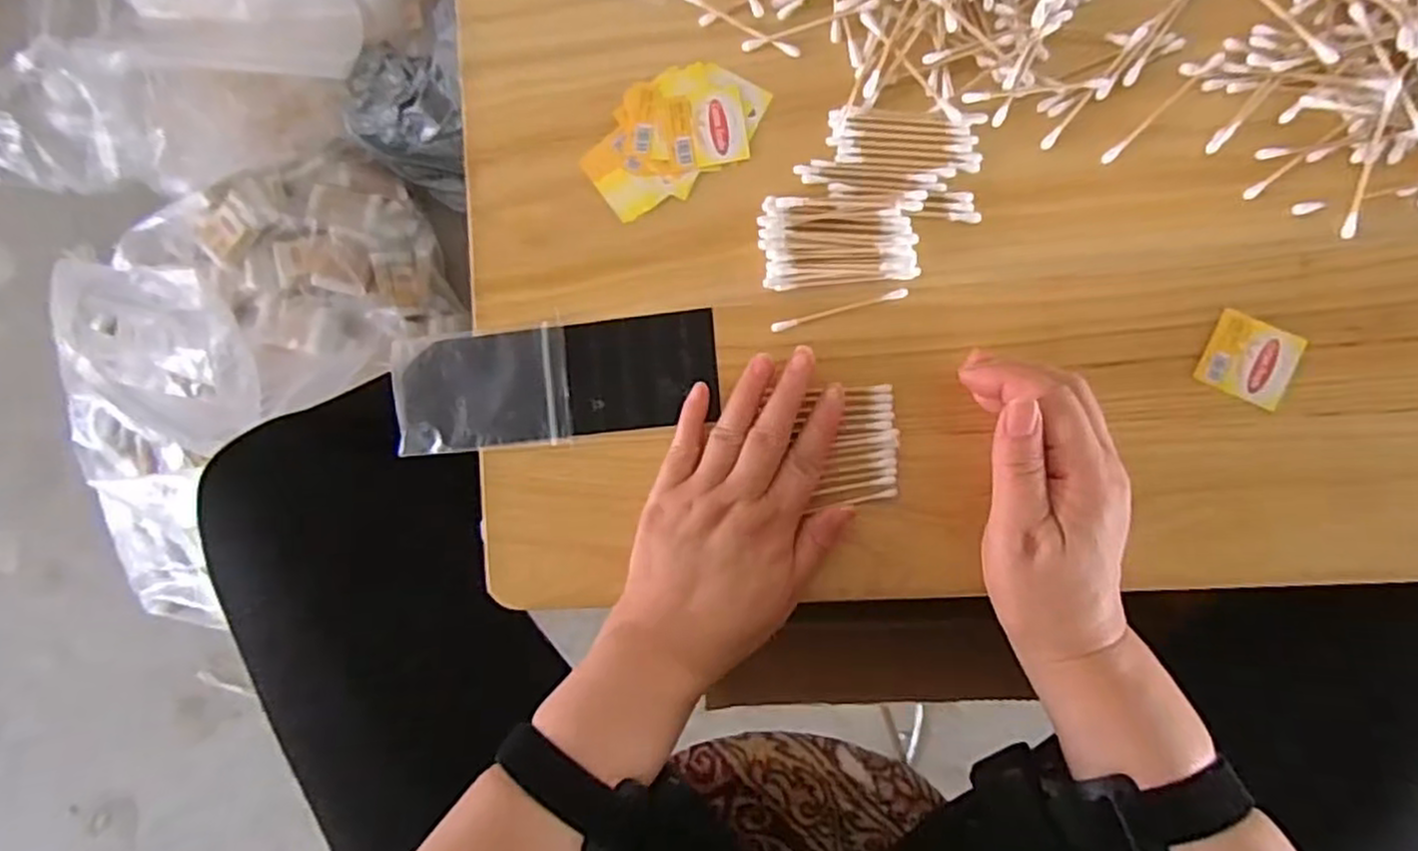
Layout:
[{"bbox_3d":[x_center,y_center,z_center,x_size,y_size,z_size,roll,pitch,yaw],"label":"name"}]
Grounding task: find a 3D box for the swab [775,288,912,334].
[{"bbox_3d":[0.069,-0.061,0.386,0.072,0.004,0.005,-15,90,5],"label":"swab"}]

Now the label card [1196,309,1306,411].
[{"bbox_3d":[0.277,-0.033,0.374,0.043,0.004,0.038,26,93,4],"label":"label card"}]

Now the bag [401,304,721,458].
[{"bbox_3d":[-0.087,-0.023,0.406,0.182,0.009,0.064,-5,91,5],"label":"bag"}]

